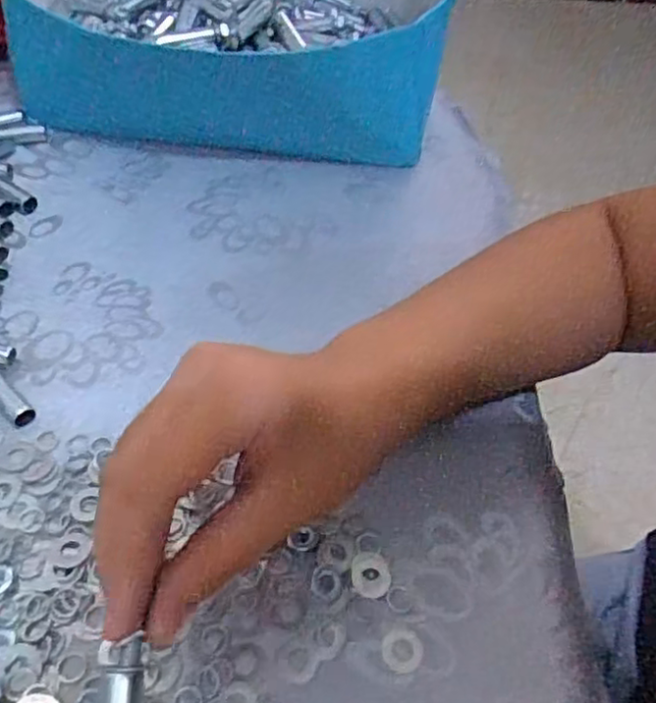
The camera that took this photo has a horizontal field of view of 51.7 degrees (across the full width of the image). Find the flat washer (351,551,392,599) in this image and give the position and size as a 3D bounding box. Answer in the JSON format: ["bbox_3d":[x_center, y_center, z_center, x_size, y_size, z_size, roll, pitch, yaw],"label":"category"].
[{"bbox_3d":[0.018,0.093,0.282,0.016,0.004,0.019,5,49,1],"label":"flat washer"}]

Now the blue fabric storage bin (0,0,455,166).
[{"bbox_3d":[-0.065,-0.254,0.510,0.303,0.096,0.223,6,50,1],"label":"blue fabric storage bin"}]

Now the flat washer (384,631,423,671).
[{"bbox_3d":[0.029,0.115,0.262,0.016,0.004,0.016,5,50,0],"label":"flat washer"}]

